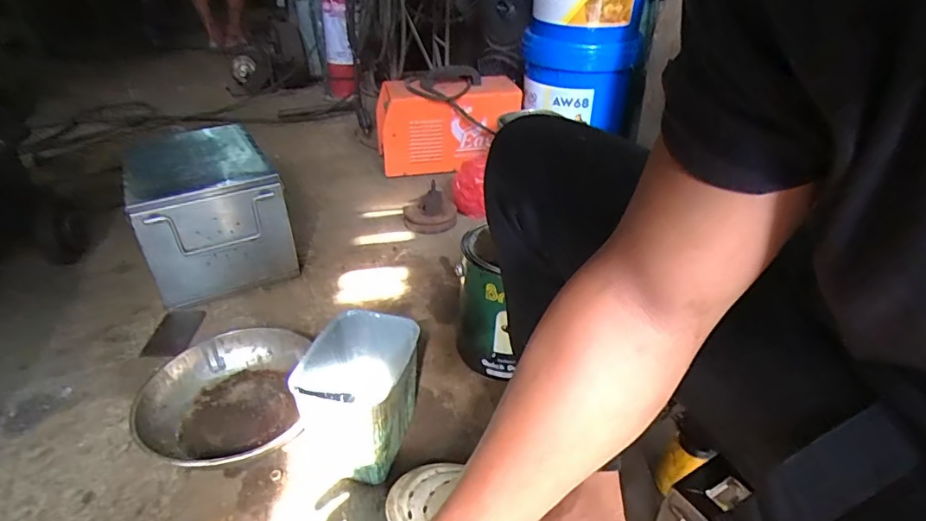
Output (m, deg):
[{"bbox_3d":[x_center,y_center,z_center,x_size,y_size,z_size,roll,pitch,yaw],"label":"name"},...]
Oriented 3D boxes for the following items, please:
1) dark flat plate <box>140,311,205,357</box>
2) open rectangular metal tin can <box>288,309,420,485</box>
[{"bbox_3d":[-0.541,0.137,0.943,0.074,0.008,0.114,2,36,-1],"label":"dark flat plate"},{"bbox_3d":[-0.133,0.177,0.679,0.147,0.160,0.155,10,32,14],"label":"open rectangular metal tin can"}]

